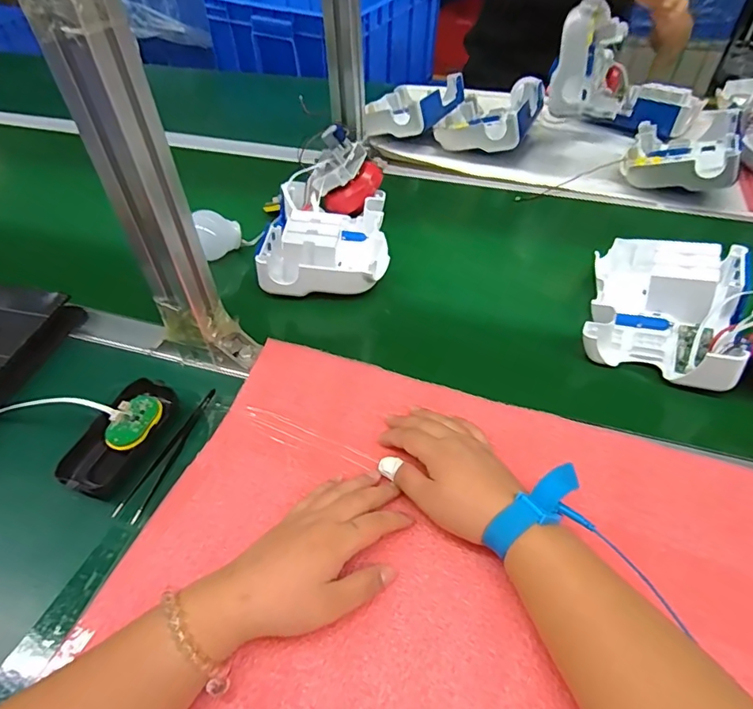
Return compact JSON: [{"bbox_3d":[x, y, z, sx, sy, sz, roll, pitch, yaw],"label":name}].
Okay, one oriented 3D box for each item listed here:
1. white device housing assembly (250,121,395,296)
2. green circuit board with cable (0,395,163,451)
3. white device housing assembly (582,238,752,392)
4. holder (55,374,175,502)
[{"bbox_3d":[-0.059,-0.176,0.605,0.136,0.099,0.209,1,46,1],"label":"white device housing assembly"},{"bbox_3d":[-0.279,0.048,0.450,0.167,0.016,0.052,7,47,8],"label":"green circuit board with cable"},{"bbox_3d":[0.299,-0.058,0.515,0.134,0.062,0.183,19,50,18],"label":"white device housing assembly"},{"bbox_3d":[-0.222,0.069,0.434,0.052,0.016,0.111,13,48,13],"label":"holder"}]

